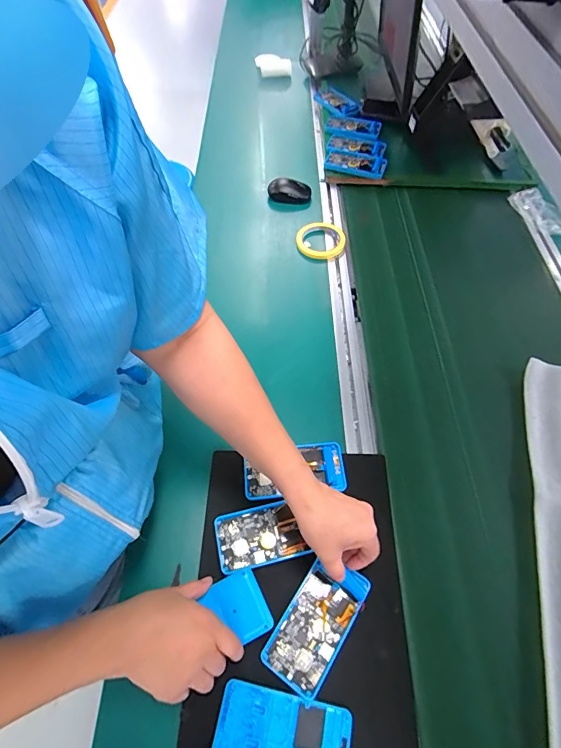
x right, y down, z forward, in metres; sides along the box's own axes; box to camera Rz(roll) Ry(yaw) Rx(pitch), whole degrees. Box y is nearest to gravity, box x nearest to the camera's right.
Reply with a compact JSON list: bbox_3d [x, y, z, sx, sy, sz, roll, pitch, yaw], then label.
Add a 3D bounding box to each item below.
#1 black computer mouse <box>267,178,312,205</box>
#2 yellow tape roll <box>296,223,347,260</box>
[{"bbox_3d":[0.022,-0.418,0.908,0.097,0.034,0.057,6,59,3],"label":"black computer mouse"},{"bbox_3d":[0.083,-0.284,0.832,0.110,0.017,0.107,0,59,-1],"label":"yellow tape roll"}]

